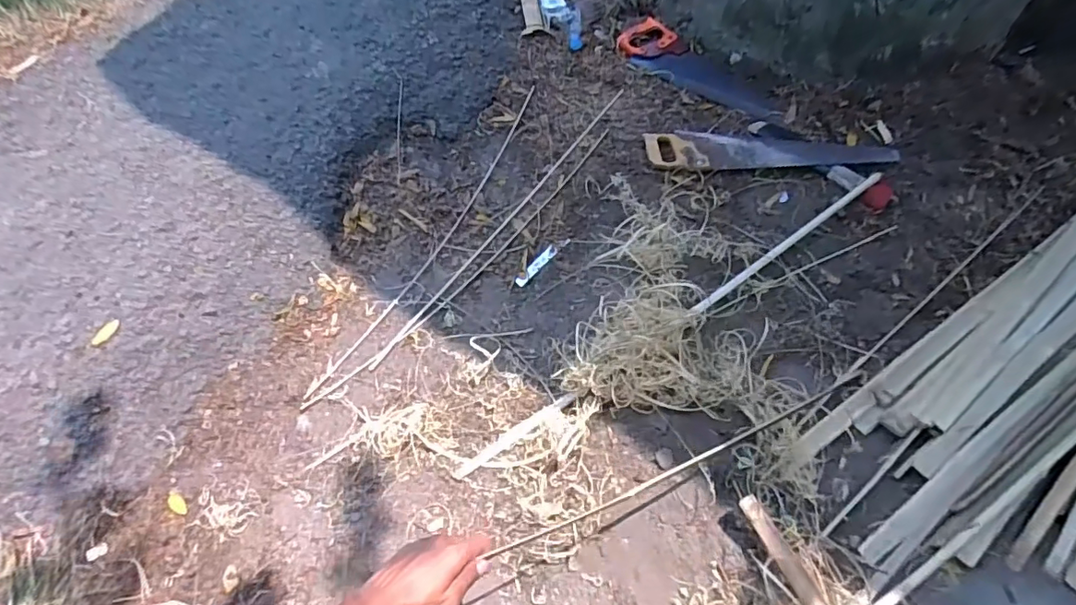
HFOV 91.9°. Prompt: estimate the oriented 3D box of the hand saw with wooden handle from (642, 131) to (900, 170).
[{"bbox_3d":[0.495,-0.335,1.138,0.498,0.024,0.116,5,58,8],"label":"hand saw with wooden handle"}]

